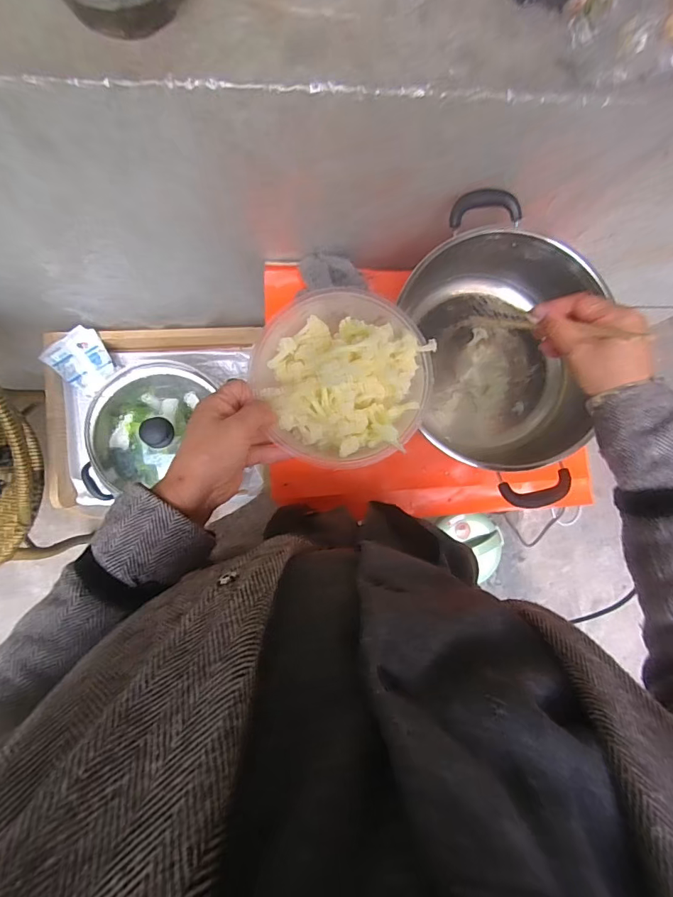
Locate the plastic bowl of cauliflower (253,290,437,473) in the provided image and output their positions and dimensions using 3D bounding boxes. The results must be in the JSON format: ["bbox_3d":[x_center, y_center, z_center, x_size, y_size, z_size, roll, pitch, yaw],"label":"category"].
[{"bbox_3d":[0.008,-0.068,0.438,0.160,0.061,0.164,0,85,-5],"label":"plastic bowl of cauliflower"}]

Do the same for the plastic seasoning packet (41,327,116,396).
[{"bbox_3d":[-0.505,-0.177,0.907,0.105,0.016,0.108,-42,124,-4],"label":"plastic seasoning packet"}]

